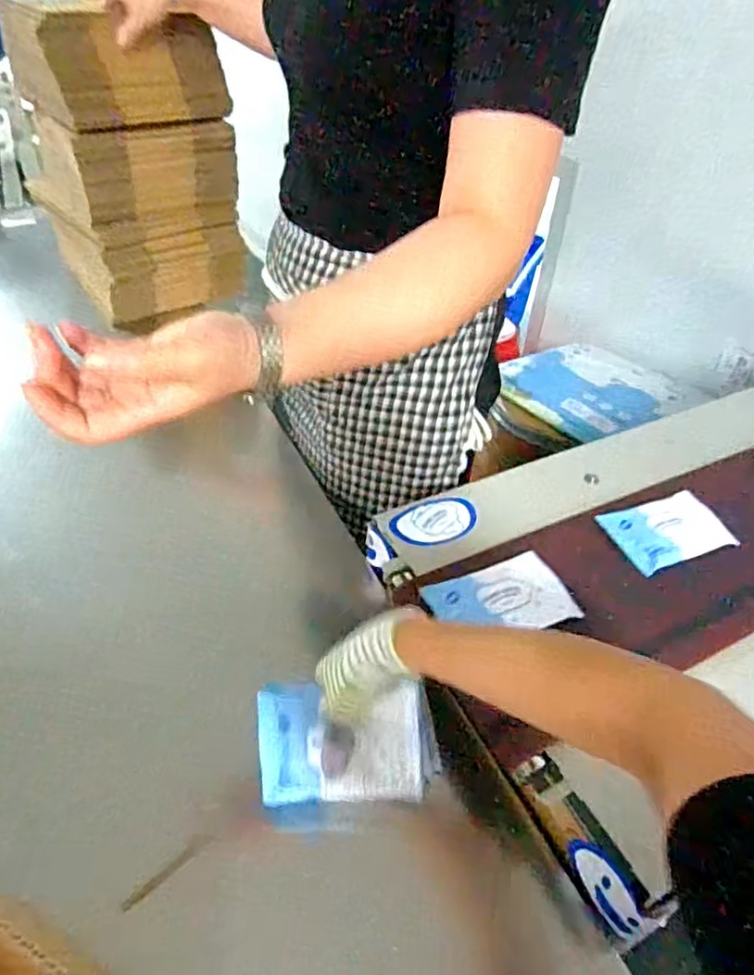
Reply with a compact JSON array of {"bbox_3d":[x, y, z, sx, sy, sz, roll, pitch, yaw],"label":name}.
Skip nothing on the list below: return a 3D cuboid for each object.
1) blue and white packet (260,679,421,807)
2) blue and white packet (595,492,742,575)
[{"bbox_3d":[-0.030,0.214,0.522,0.136,0.017,0.094,-2,81,6],"label":"blue and white packet"},{"bbox_3d":[0.329,0.044,0.701,0.144,0.021,0.096,-12,38,-21],"label":"blue and white packet"}]

